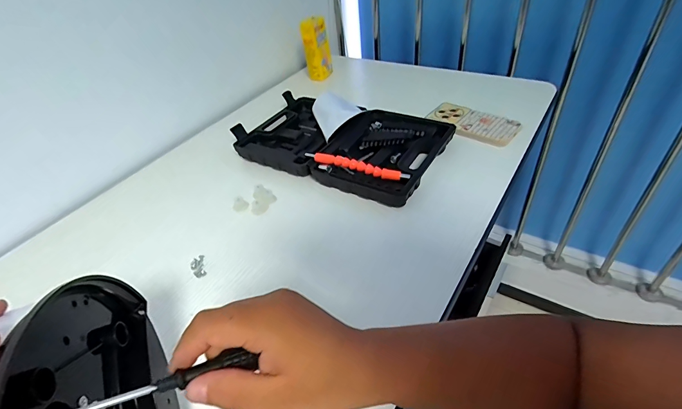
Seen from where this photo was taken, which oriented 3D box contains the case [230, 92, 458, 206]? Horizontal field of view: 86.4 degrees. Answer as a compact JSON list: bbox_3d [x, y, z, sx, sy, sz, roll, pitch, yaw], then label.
[{"bbox_3d":[-0.003,-0.115,0.635,0.346,0.044,0.211,18,47,27],"label":"case"}]

